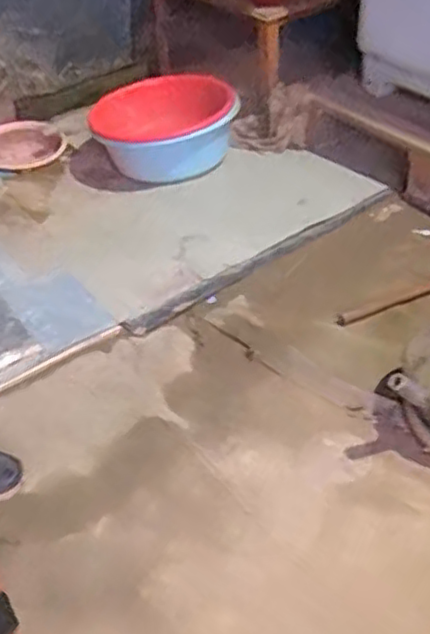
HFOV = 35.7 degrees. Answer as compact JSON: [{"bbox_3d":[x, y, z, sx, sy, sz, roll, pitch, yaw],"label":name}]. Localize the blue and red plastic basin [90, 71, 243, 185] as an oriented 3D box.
[{"bbox_3d":[-0.150,-0.545,1.880,0.378,0.174,0.377,-4,41,3],"label":"blue and red plastic basin"}]

